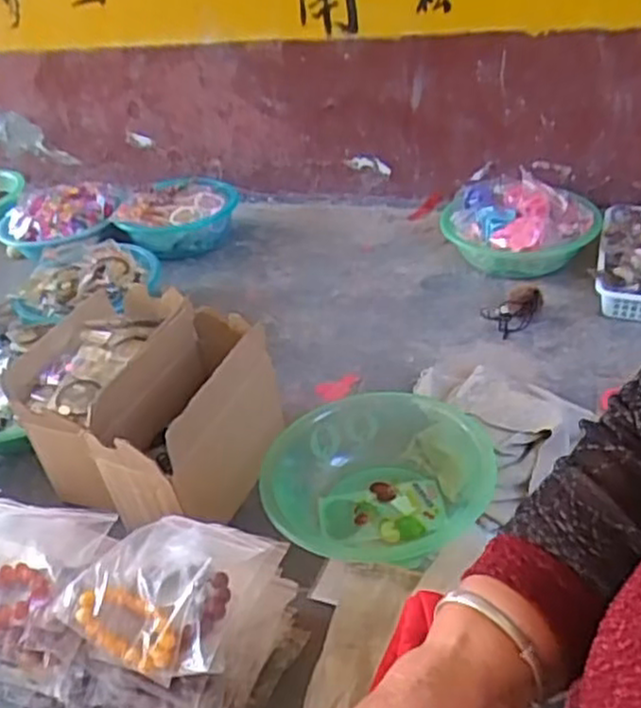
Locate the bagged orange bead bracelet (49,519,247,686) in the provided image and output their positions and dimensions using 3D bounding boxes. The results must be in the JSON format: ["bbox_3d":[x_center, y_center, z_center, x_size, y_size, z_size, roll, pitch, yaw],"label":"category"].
[{"bbox_3d":[-0.127,0.188,0.607,0.132,0.045,0.147,6,39,17],"label":"bagged orange bead bracelet"}]

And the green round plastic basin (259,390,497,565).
[{"bbox_3d":[0.064,0.146,0.794,0.234,0.078,0.226,-5,37,4],"label":"green round plastic basin"}]

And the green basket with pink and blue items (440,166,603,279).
[{"bbox_3d":[0.316,-0.202,1.143,0.203,0.108,0.209,-5,37,4],"label":"green basket with pink and blue items"}]

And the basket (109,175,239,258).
[{"bbox_3d":[-0.260,-0.252,1.341,0.220,0.082,0.195,-10,37,-2],"label":"basket"}]

